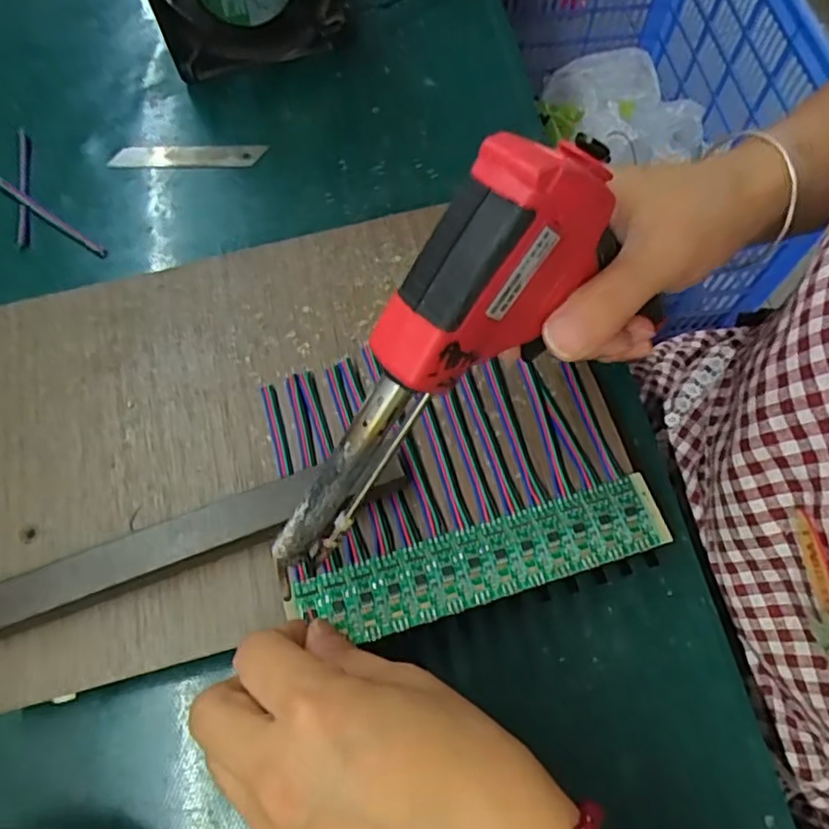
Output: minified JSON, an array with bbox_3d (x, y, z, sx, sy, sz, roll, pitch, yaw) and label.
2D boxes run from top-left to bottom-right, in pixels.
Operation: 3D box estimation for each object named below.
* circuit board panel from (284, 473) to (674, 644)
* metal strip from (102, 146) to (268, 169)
[{"bbox_3d":[0.029,0.063,0.277,0.161,0.004,0.033,-16,66,-4],"label":"circuit board panel"},{"bbox_3d":[-0.149,-0.170,0.423,0.099,0.005,0.018,0,66,3],"label":"metal strip"}]

